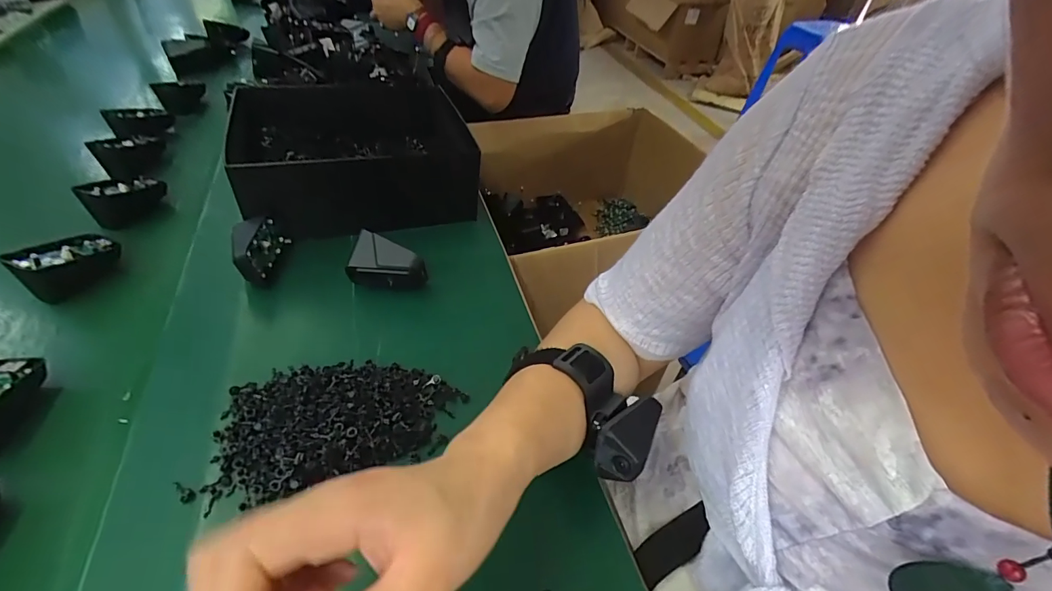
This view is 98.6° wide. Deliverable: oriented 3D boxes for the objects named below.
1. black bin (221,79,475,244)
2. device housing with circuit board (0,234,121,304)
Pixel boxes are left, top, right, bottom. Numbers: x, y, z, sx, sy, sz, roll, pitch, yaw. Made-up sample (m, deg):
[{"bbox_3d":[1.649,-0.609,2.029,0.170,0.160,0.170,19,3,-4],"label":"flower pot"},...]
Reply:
[{"bbox_3d":[-0.192,-0.161,0.521,0.236,0.087,0.184,-13,48,-20],"label":"black bin"},{"bbox_3d":[-0.397,-0.028,0.394,0.034,0.046,0.065,23,46,16],"label":"device housing with circuit board"}]

